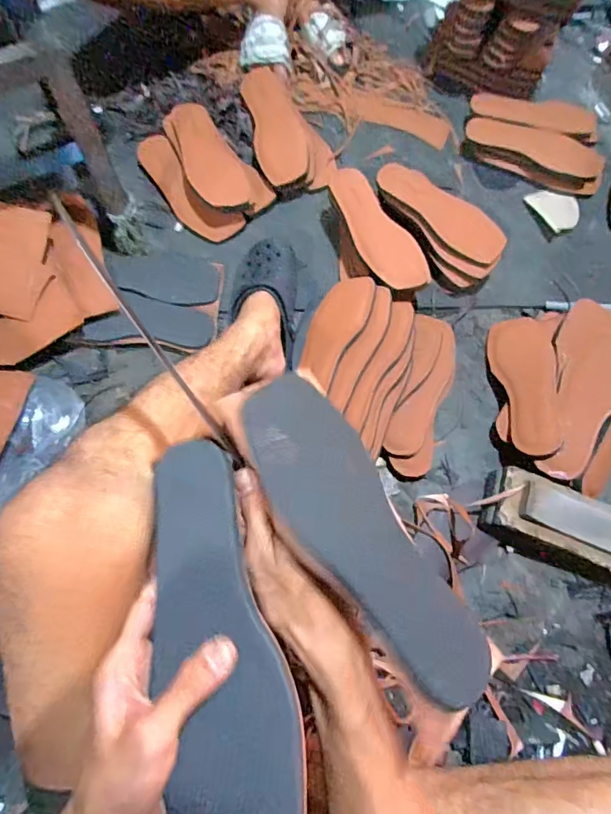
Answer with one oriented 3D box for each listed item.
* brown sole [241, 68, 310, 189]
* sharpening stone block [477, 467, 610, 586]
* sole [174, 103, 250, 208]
[{"bbox_3d":[-0.052,-0.512,0.815,0.093,0.019,0.224,-14,86,-8],"label":"brown sole"},{"bbox_3d":[0.371,0.168,0.610,0.254,0.060,0.098,20,69,5],"label":"sharpening stone block"},{"bbox_3d":[-0.174,-0.435,0.785,0.088,0.018,0.212,-32,85,2],"label":"sole"}]

